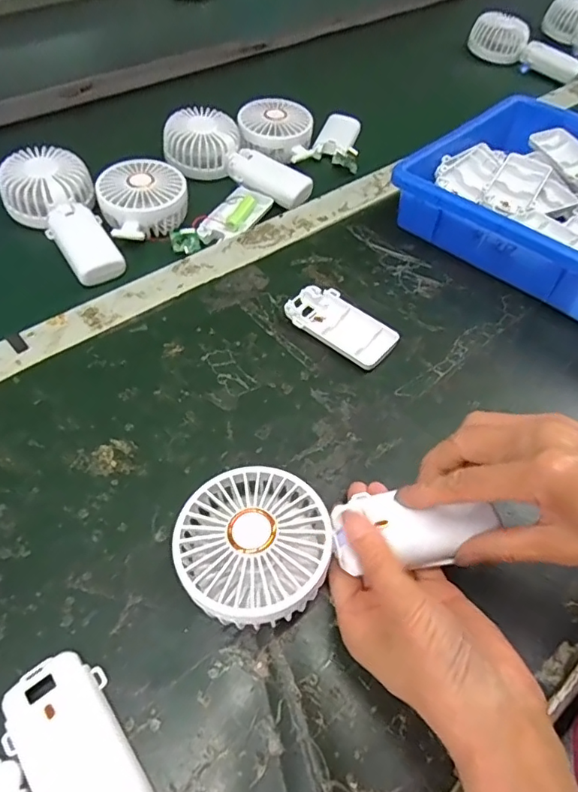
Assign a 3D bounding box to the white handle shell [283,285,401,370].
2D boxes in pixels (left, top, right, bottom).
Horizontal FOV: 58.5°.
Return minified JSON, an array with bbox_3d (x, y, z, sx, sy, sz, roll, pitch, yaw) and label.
[{"bbox_3d":[0.043,-0.057,0.431,0.094,0.016,0.048,34,59,23],"label":"white handle shell"}]

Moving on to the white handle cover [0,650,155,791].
[{"bbox_3d":[-0.105,0.175,0.253,0.046,0.015,0.091,-33,60,-24],"label":"white handle cover"}]

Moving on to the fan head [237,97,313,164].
[{"bbox_3d":[-0.016,-0.322,0.618,0.085,0.031,0.096,0,52,-1],"label":"fan head"}]

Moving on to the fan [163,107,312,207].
[{"bbox_3d":[-0.061,-0.268,0.574,0.177,0.037,0.079,34,59,22],"label":"fan"}]

